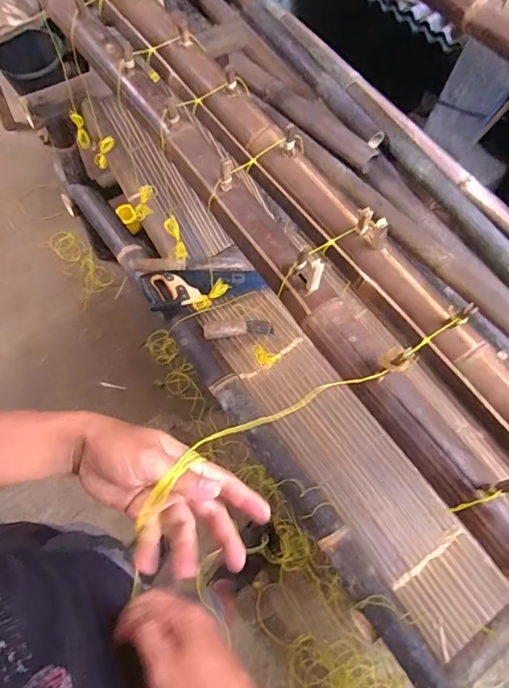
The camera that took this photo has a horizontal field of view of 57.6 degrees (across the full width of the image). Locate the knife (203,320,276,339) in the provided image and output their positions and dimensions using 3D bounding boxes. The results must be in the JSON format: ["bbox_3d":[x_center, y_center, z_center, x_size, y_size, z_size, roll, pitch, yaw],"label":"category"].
[{"bbox_3d":[-0.044,-0.038,1.241,0.186,0.026,0.056,-4,69,-19],"label":"knife"}]

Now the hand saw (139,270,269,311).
[{"bbox_3d":[-0.137,-0.159,1.289,0.372,0.031,0.110,-8,70,-16],"label":"hand saw"}]

